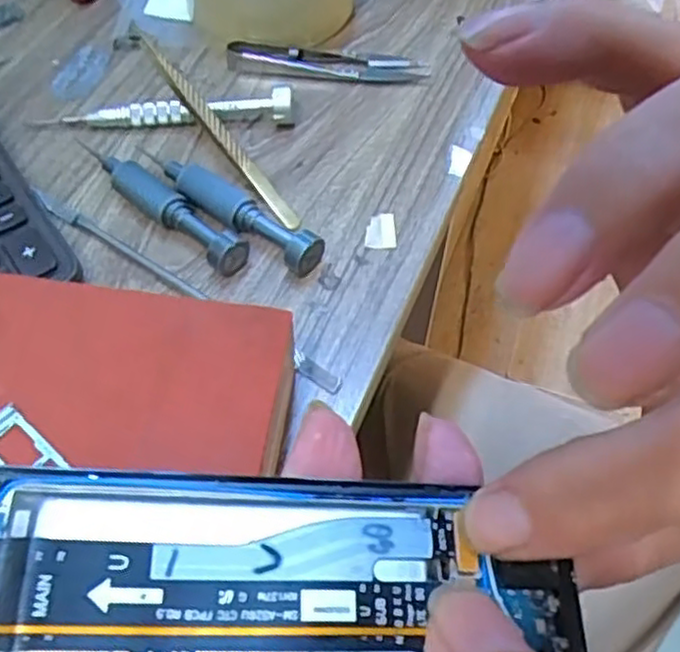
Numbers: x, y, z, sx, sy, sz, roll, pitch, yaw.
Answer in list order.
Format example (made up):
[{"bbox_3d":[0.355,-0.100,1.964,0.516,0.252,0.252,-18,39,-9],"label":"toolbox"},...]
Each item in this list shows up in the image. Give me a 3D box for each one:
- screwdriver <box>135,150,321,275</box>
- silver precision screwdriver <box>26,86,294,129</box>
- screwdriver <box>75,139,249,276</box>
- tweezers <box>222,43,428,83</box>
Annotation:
[{"bbox_3d":[-0.050,-0.054,0.321,0.099,0.016,0.016,33,61,19],"label":"screwdriver"},{"bbox_3d":[-0.084,-0.104,0.353,0.122,0.015,0.017,-5,56,-5],"label":"silver precision screwdriver"},{"bbox_3d":[-0.081,-0.057,0.322,0.103,0.016,0.016,37,62,21],"label":"screwdriver"},{"bbox_3d":[-0.006,-0.140,0.386,0.103,0.008,0.022,5,56,2],"label":"tweezers"}]

